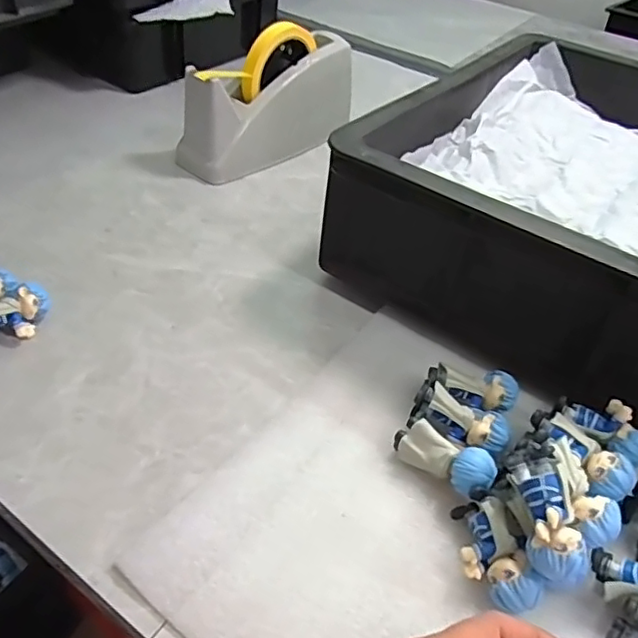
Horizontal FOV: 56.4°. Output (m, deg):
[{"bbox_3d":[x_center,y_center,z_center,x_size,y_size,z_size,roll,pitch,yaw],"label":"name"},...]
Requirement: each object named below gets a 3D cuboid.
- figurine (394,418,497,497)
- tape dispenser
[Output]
[{"bbox_3d":[0.075,0.085,0.358,0.061,0.027,0.024,19,45,35],"label":"figurine"},{"bbox_3d":[-0.053,-0.238,0.641,0.067,0.114,0.214,34,50,27],"label":"tape dispenser"}]

